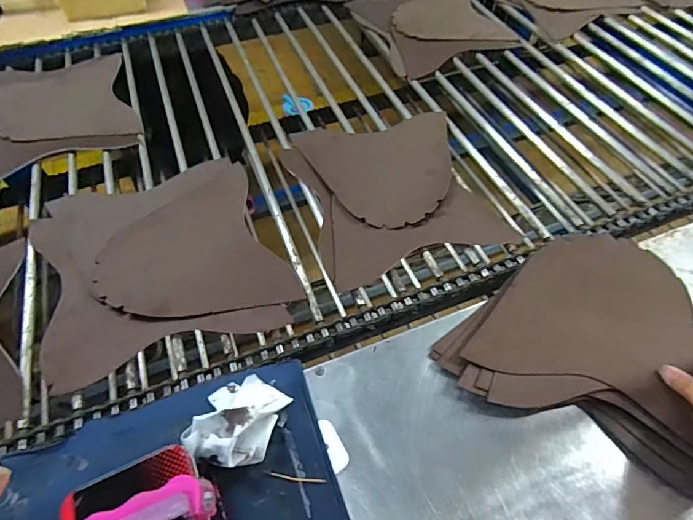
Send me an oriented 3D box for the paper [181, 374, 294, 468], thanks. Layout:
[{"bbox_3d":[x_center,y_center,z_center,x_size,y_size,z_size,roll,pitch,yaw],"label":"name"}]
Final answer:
[{"bbox_3d":[-0.111,0.155,0.430,0.080,0.048,0.092,17,56,13],"label":"paper"}]

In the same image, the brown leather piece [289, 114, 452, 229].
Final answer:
[{"bbox_3d":[0.055,-0.150,0.694,0.251,0.010,0.240,-9,52,-2],"label":"brown leather piece"}]

